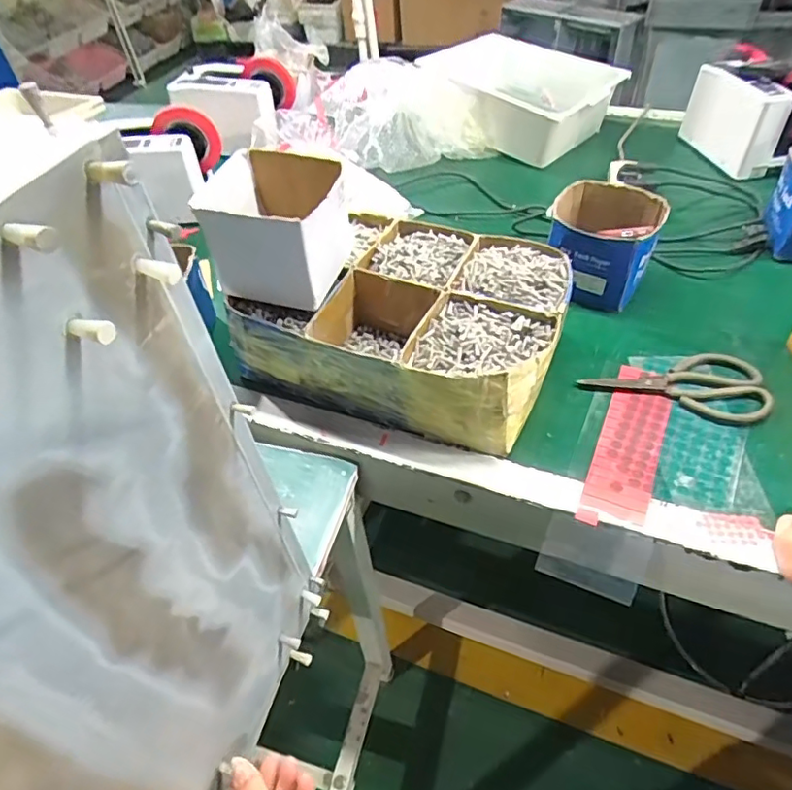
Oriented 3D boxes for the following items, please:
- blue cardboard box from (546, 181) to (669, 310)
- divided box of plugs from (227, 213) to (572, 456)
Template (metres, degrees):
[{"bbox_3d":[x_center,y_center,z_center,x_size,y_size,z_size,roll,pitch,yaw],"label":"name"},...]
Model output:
[{"bbox_3d":[0.304,-0.228,0.834,0.150,0.119,0.158,11,50,15],"label":"blue cardboard box"},{"bbox_3d":[0.022,-0.096,0.730,0.369,0.115,0.275,18,52,20],"label":"divided box of plugs"}]

